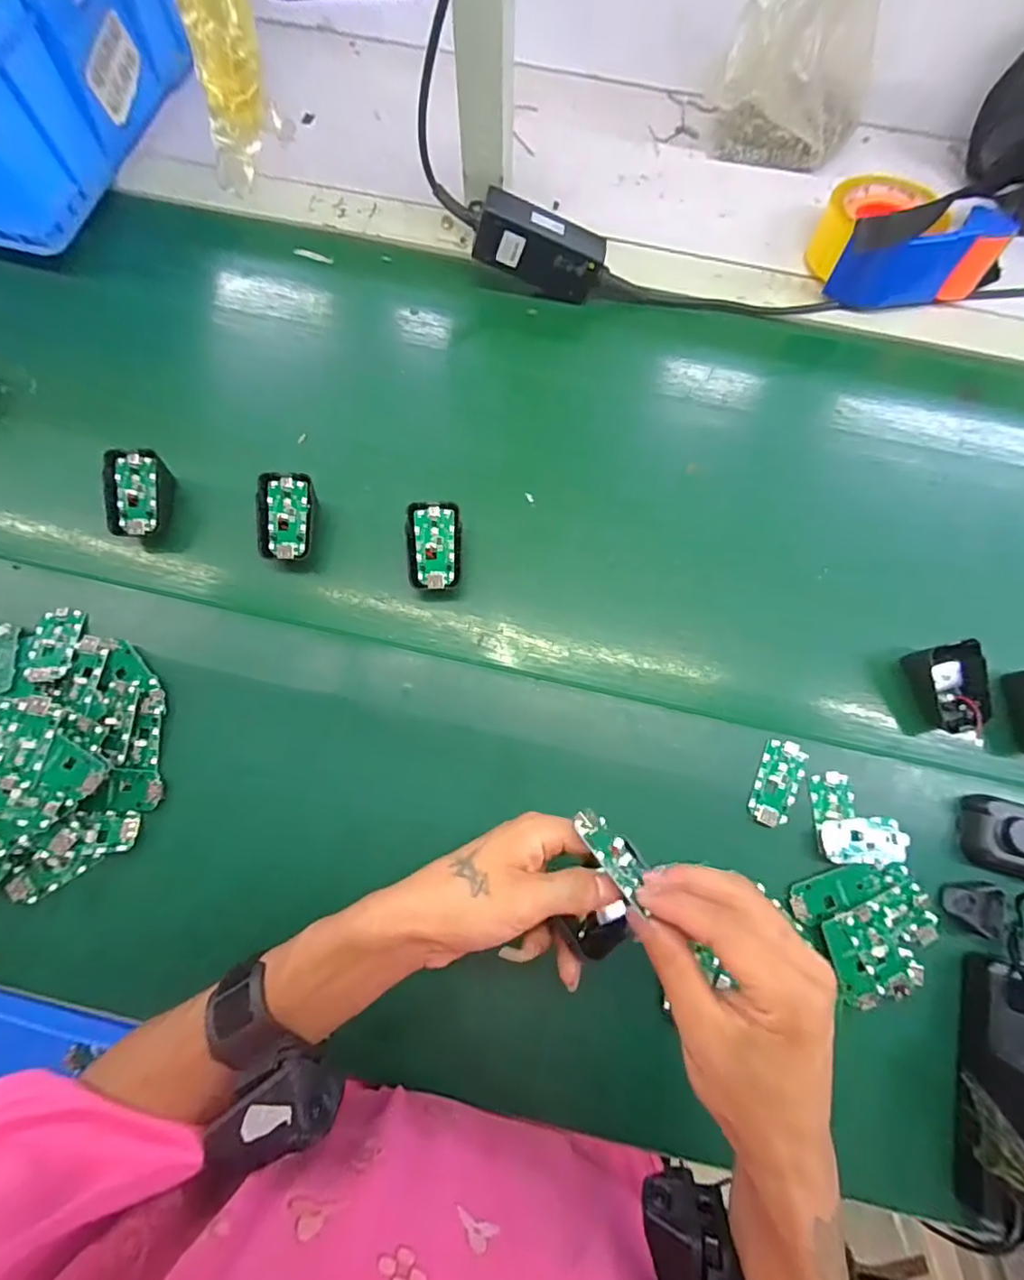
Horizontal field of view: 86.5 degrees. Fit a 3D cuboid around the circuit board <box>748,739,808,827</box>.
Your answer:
[{"bbox_3d":[0.202,0.108,0.411,0.031,0.006,0.063,21,76,5],"label":"circuit board"}]

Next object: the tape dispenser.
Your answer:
[{"bbox_3d":[0.374,-0.379,0.512,0.159,0.069,0.109,5,75,1],"label":"tape dispenser"}]

